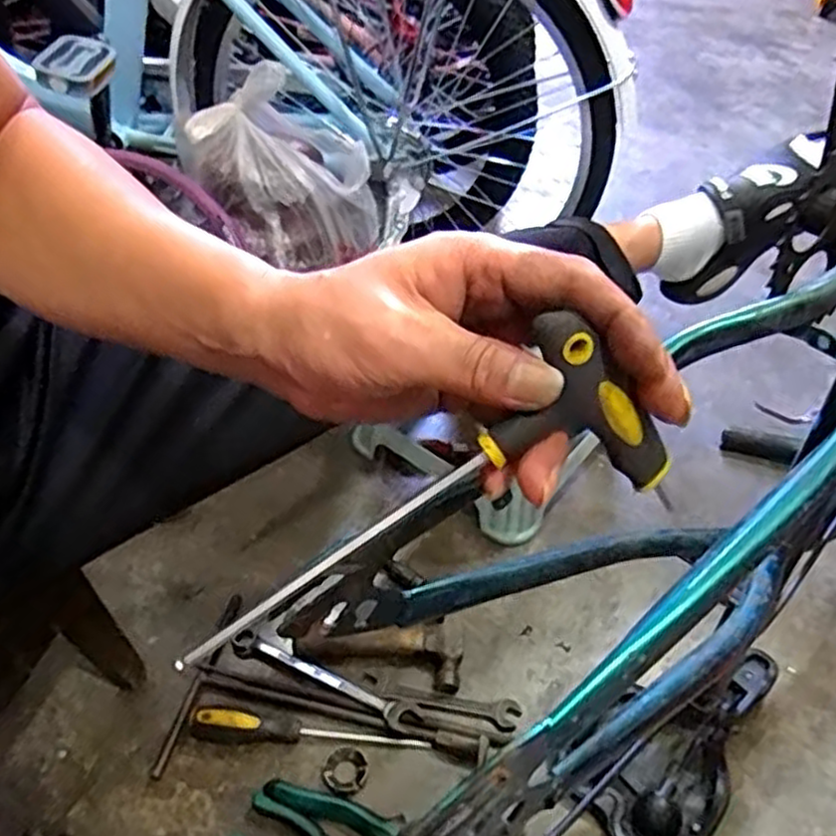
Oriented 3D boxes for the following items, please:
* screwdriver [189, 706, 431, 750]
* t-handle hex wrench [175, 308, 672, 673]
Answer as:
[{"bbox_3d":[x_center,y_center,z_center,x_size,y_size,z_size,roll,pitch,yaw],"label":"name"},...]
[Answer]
[{"bbox_3d":[-0.105,0.296,0.704,0.225,0.033,0.029,5,43,4],"label":"screwdriver"},{"bbox_3d":[-0.007,0.049,0.297,0.212,0.072,0.036,-34,46,8],"label":"t-handle hex wrench"}]

